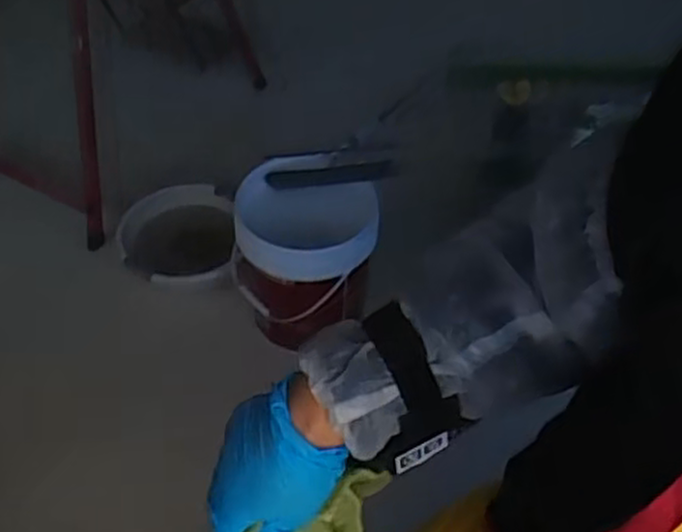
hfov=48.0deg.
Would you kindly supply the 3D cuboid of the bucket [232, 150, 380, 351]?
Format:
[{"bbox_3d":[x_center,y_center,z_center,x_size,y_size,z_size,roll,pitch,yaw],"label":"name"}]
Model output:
[{"bbox_3d":[-0.089,-0.050,1.800,0.314,0.346,0.336,1,50,-2],"label":"bucket"}]

